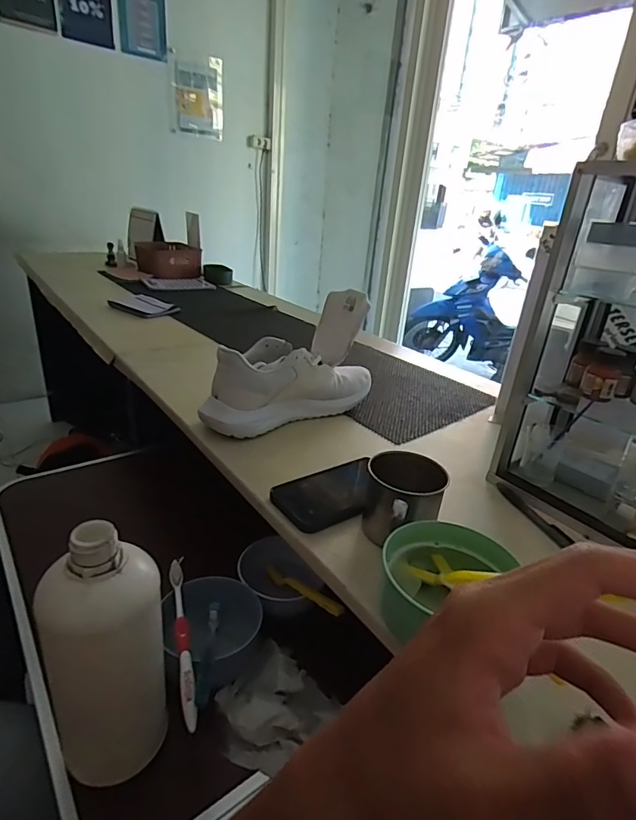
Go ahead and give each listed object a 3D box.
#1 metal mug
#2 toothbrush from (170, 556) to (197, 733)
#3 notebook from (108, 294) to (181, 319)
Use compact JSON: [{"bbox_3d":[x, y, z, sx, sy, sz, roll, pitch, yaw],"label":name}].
[{"bbox_3d":[0.082,0.099,0.454,0.074,0.075,0.095,10,25,9],"label":"metal mug"},{"bbox_3d":[-0.134,0.220,0.460,0.015,0.022,0.186,-4,27,-20],"label":"toothbrush"},{"bbox_3d":[-0.457,-0.280,1.237,0.170,0.019,0.115,19,28,27],"label":"notebook"}]

